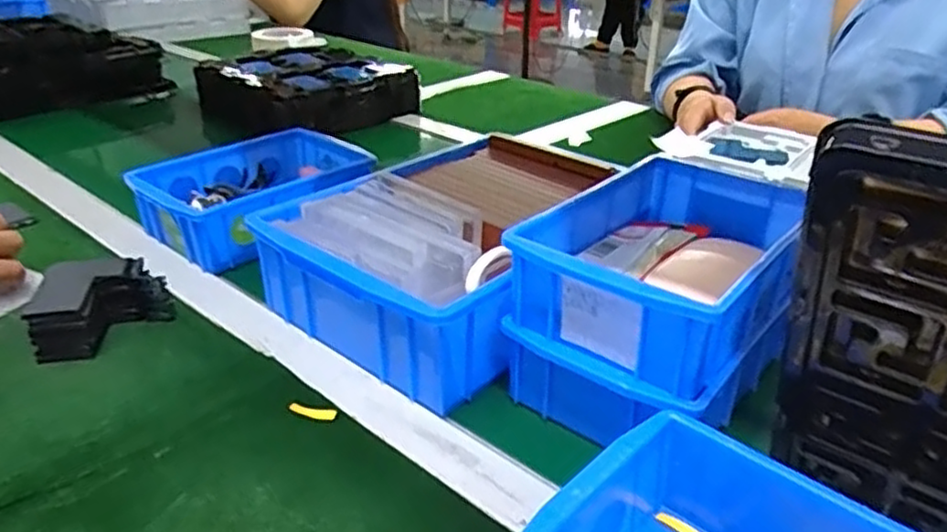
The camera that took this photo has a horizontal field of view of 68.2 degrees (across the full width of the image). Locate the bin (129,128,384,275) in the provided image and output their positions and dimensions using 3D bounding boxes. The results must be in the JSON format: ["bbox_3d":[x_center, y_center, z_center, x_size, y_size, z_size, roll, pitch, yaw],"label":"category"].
[{"bbox_3d":[-0.202,-0.072,0.688,0.164,0.063,0.222,17,32,28],"label":"bin"}]

